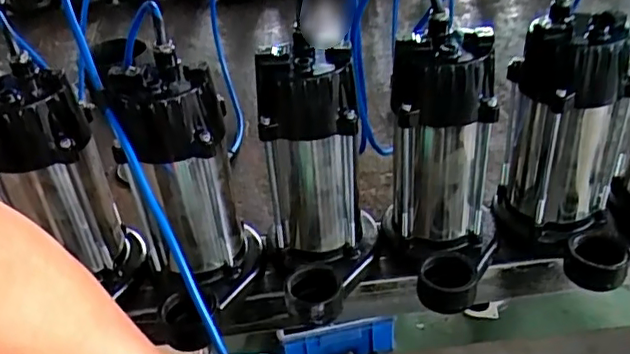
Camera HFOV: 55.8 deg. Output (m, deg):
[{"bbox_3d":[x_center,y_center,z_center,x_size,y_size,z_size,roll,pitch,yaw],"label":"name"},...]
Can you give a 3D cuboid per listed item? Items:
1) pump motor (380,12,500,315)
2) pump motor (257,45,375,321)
[{"bbox_3d":[0.115,-0.007,0.570,0.100,0.226,0.145,4,37,13],"label":"pump motor"},{"bbox_3d":[0.000,0.003,0.565,0.098,0.222,0.153,-5,36,0],"label":"pump motor"}]

